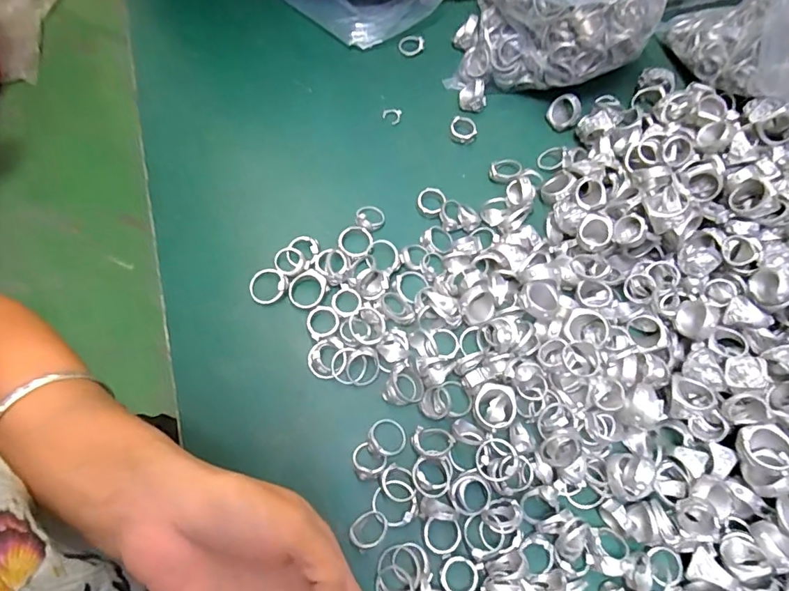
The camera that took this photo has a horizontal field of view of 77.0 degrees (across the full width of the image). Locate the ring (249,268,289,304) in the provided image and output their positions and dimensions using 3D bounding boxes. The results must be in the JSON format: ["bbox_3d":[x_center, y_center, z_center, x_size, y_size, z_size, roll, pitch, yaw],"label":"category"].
[{"bbox_3d":[-0.087,-0.007,0.339,0.026,0.005,0.025,-3,72,8],"label":"ring"}]

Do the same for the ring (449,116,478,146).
[{"bbox_3d":[0.057,-0.136,0.407,0.022,0.009,0.022,0,68,0],"label":"ring"}]

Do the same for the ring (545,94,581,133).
[{"bbox_3d":[0.142,-0.153,0.415,0.008,0.029,0.026,-21,81,-55],"label":"ring"}]

